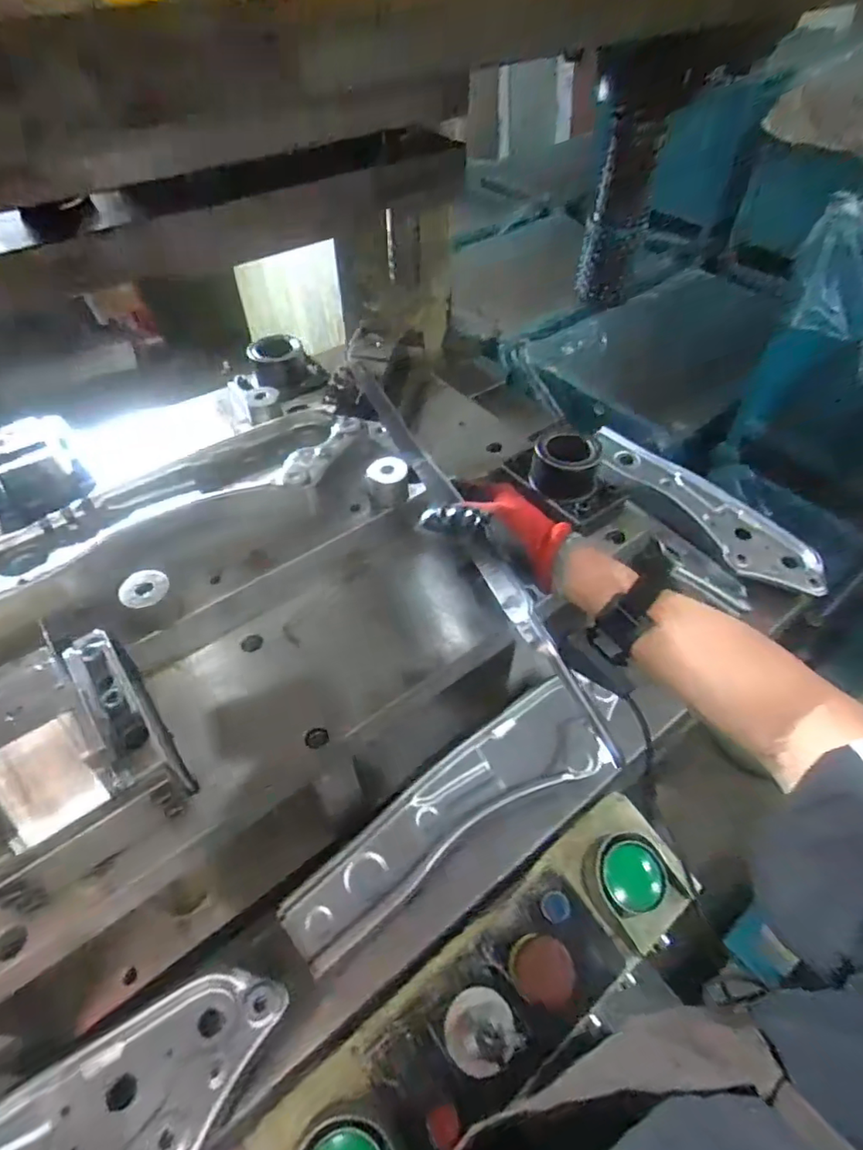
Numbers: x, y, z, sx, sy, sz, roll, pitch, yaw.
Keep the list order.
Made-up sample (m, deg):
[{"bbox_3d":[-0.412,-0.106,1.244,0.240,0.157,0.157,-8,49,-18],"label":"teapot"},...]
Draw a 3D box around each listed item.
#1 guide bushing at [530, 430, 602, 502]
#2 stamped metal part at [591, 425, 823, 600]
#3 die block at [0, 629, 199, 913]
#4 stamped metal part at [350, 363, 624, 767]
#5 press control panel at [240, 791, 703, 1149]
[{"bbox_3d":[0.149,-0.120,0.638,0.073,0.057,0.054,10,50,9],"label":"guide bushing"},{"bbox_3d":[0.425,-0.110,0.937,0.110,0.062,0.439,-30,55,-22],"label":"stamped metal part"},{"bbox_3d":[-0.272,0.129,0.427,0.131,0.097,0.162,-27,54,-20],"label":"die block"},{"bbox_3d":[0.031,-0.038,0.511,0.032,0.054,0.441,-23,65,-18],"label":"stamped metal part"},{"bbox_3d":[0.067,0.431,0.583,0.495,0.084,0.145,-30,55,-22],"label":"press control panel"}]

